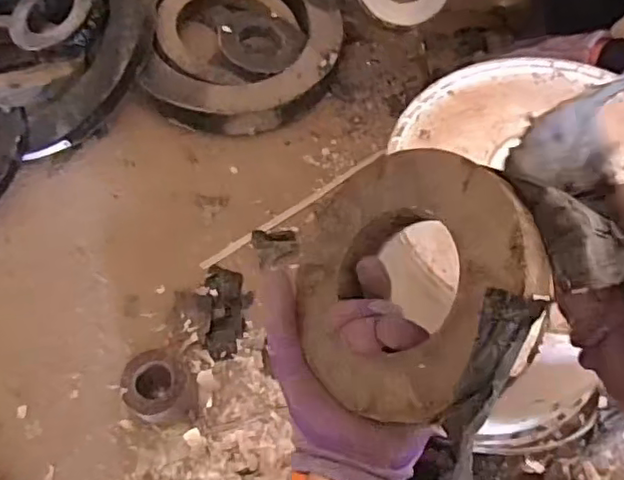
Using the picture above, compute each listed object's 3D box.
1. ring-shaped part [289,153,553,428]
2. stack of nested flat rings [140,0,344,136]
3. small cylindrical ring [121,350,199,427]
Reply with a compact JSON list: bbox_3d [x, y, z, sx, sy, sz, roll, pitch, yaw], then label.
[{"bbox_3d":[0.055,0.023,0.338,0.141,0.029,0.146,-18,63,40],"label":"ring-shaped part"},{"bbox_3d":[-0.116,-0.366,1.097,0.338,0.088,0.391,-2,61,1],"label":"stack of nested flat rings"},{"bbox_3d":[-0.198,0.197,0.805,0.086,0.068,0.095,-28,64,-11],"label":"small cylindrical ring"}]

